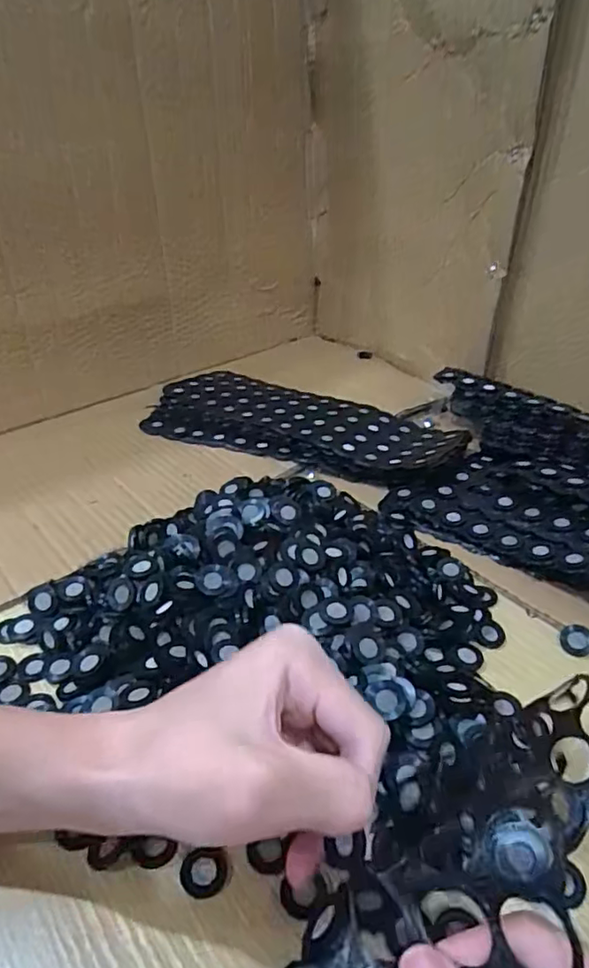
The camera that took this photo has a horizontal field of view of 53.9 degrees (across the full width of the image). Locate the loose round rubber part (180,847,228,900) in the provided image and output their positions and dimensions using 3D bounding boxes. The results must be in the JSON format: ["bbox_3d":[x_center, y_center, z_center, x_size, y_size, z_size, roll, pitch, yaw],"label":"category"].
[{"bbox_3d":[-0.037,0.160,0.239,0.019,0.004,0.017,-3,32,-8],"label":"loose round rubber part"}]

